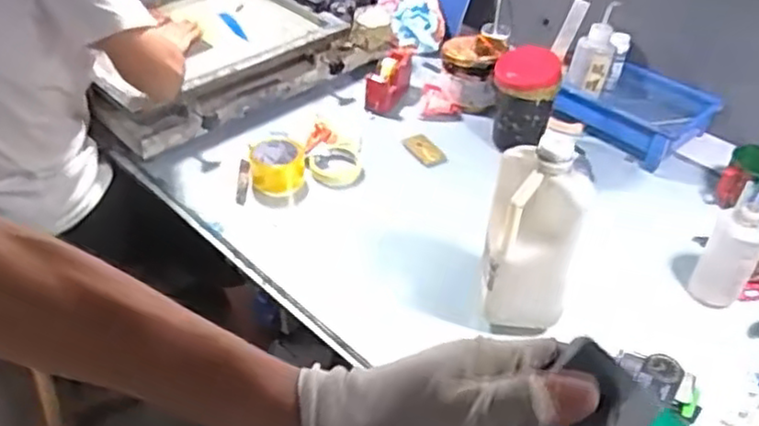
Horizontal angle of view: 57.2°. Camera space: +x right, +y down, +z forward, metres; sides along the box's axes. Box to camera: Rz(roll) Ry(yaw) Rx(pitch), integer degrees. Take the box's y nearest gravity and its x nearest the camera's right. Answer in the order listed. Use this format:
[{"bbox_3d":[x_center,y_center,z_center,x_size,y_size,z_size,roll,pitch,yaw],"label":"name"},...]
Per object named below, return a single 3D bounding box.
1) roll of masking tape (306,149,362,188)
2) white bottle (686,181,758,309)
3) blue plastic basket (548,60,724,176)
[{"bbox_3d":[-0.082,-0.082,1.267,0.095,0.026,0.091,3,41,0],"label":"roll of masking tape"},{"bbox_3d":[0.508,0.049,0.996,0.079,0.182,0.075,27,46,25],"label":"white bottle"},{"bbox_3d":[0.512,-0.198,1.361,0.223,0.071,0.227,34,50,31],"label":"blue plastic basket"}]

